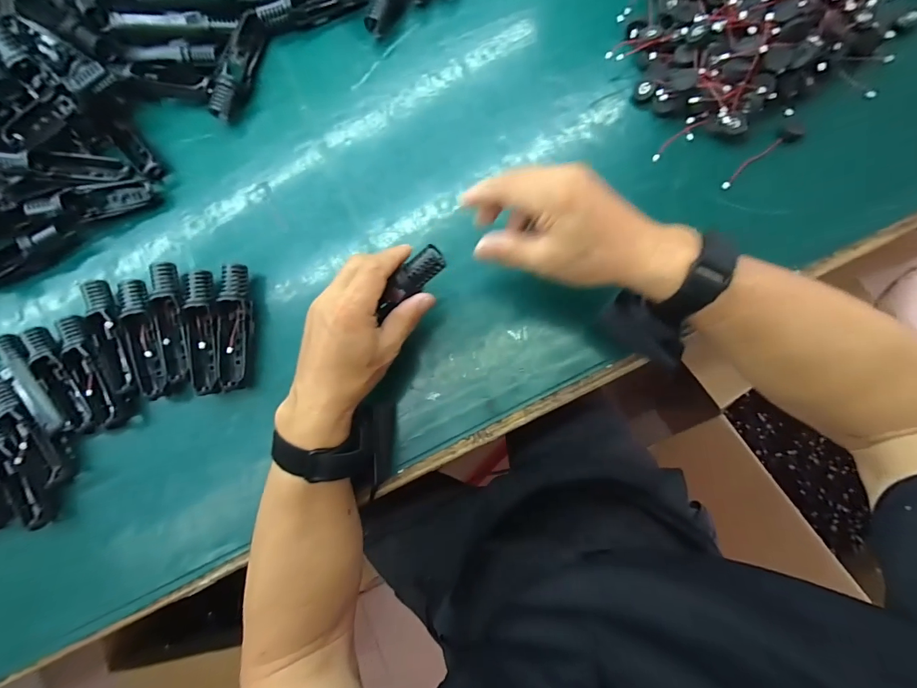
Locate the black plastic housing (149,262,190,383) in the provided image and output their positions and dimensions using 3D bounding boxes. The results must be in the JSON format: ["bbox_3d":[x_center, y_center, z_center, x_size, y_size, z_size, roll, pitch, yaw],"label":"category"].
[{"bbox_3d":[-0.285,-0.024,0.398,0.031,0.015,0.121,-12,82,4],"label":"black plastic housing"}]

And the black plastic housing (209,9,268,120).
[{"bbox_3d":[-0.240,-0.299,0.439,0.021,0.031,0.115,22,85,8],"label":"black plastic housing"}]

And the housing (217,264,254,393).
[{"bbox_3d":[-0.221,-0.018,0.396,0.026,0.026,0.121,2,83,6],"label":"housing"}]

